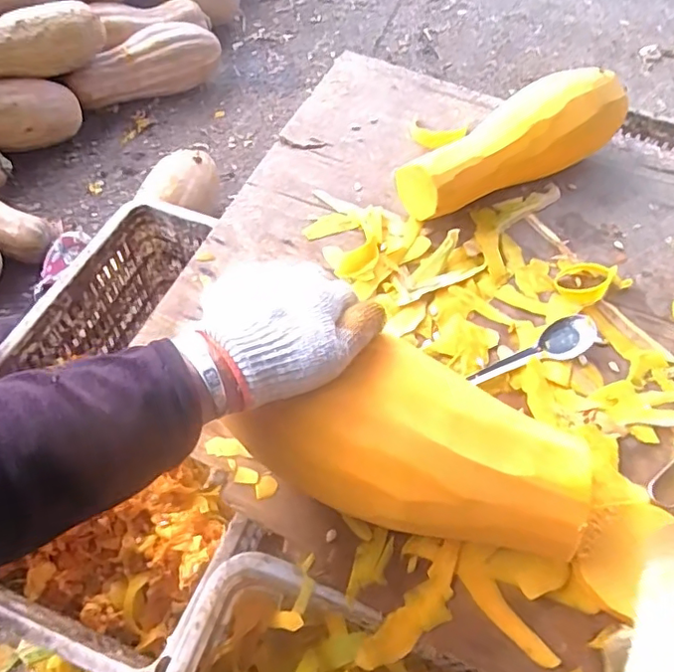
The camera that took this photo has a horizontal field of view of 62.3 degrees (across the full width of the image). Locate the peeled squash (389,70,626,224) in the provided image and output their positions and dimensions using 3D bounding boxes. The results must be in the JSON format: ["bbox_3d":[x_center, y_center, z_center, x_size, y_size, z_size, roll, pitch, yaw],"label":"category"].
[{"bbox_3d":[0.202,-0.223,0.665,0.309,0.101,0.083,-24,63,-18],"label":"peeled squash"}]

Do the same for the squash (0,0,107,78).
[{"bbox_3d":[-0.620,-0.564,1.097,0.326,0.099,0.102,-24,63,-18],"label":"squash"}]

